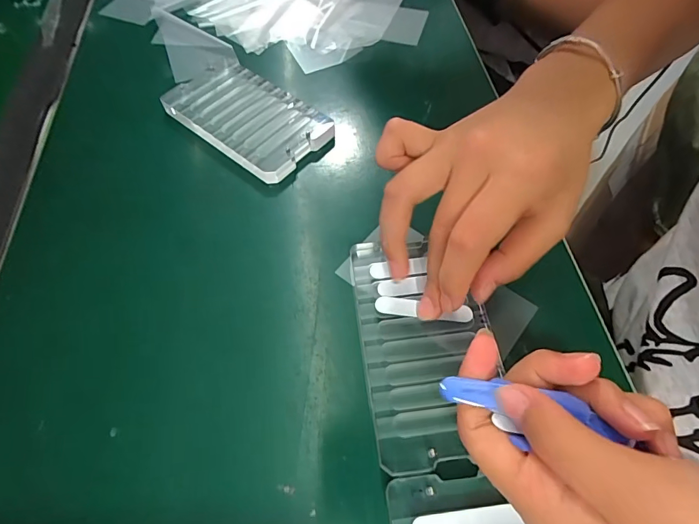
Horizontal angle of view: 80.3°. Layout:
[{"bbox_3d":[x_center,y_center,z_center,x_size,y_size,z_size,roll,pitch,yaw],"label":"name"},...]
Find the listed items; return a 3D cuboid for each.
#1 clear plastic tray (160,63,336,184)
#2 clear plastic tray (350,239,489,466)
[{"bbox_3d":[-0.076,-0.109,0.312,0.117,0.013,0.069,38,68,21],"label":"clear plastic tray"},{"bbox_3d":[0.038,0.040,0.221,0.063,0.007,0.119,-8,62,-3],"label":"clear plastic tray"}]

